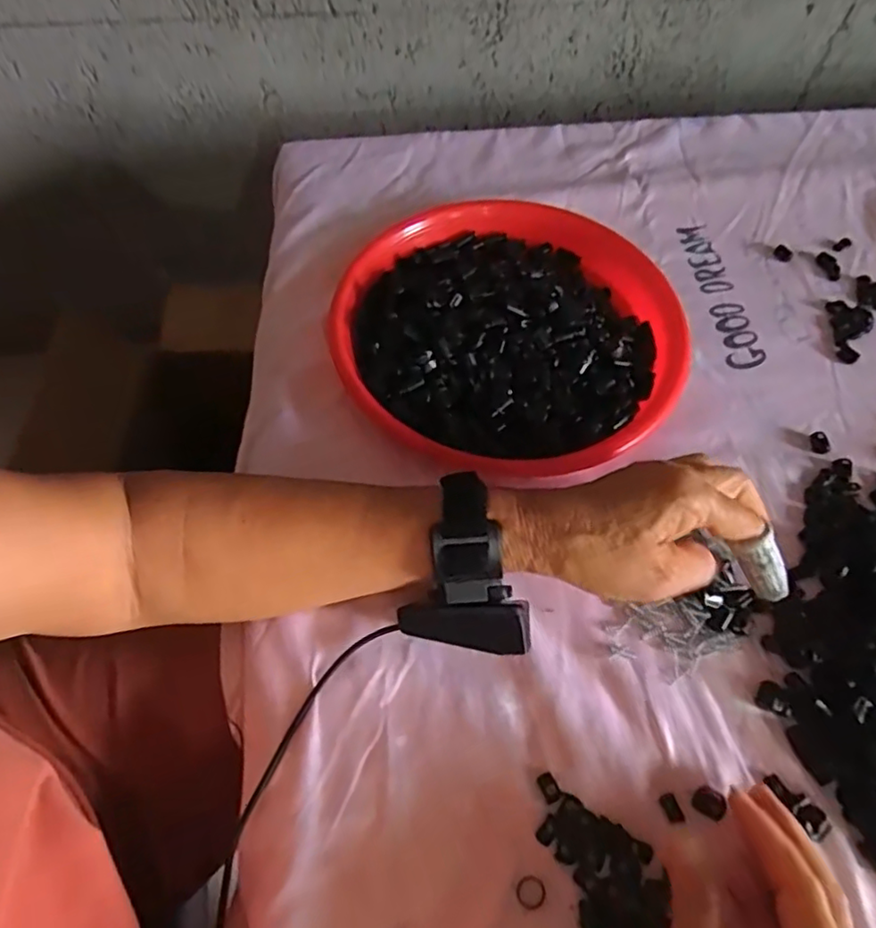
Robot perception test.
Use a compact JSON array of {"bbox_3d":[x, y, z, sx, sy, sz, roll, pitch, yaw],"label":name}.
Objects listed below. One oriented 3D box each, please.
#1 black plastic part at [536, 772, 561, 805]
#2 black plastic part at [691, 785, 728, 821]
[{"bbox_3d":[0.058,0.169,0.318,0.009,0.004,0.014,-25,64,-14],"label":"black plastic part"},{"bbox_3d":[0.140,0.174,0.313,0.014,0.010,0.012,36,66,17],"label":"black plastic part"}]

